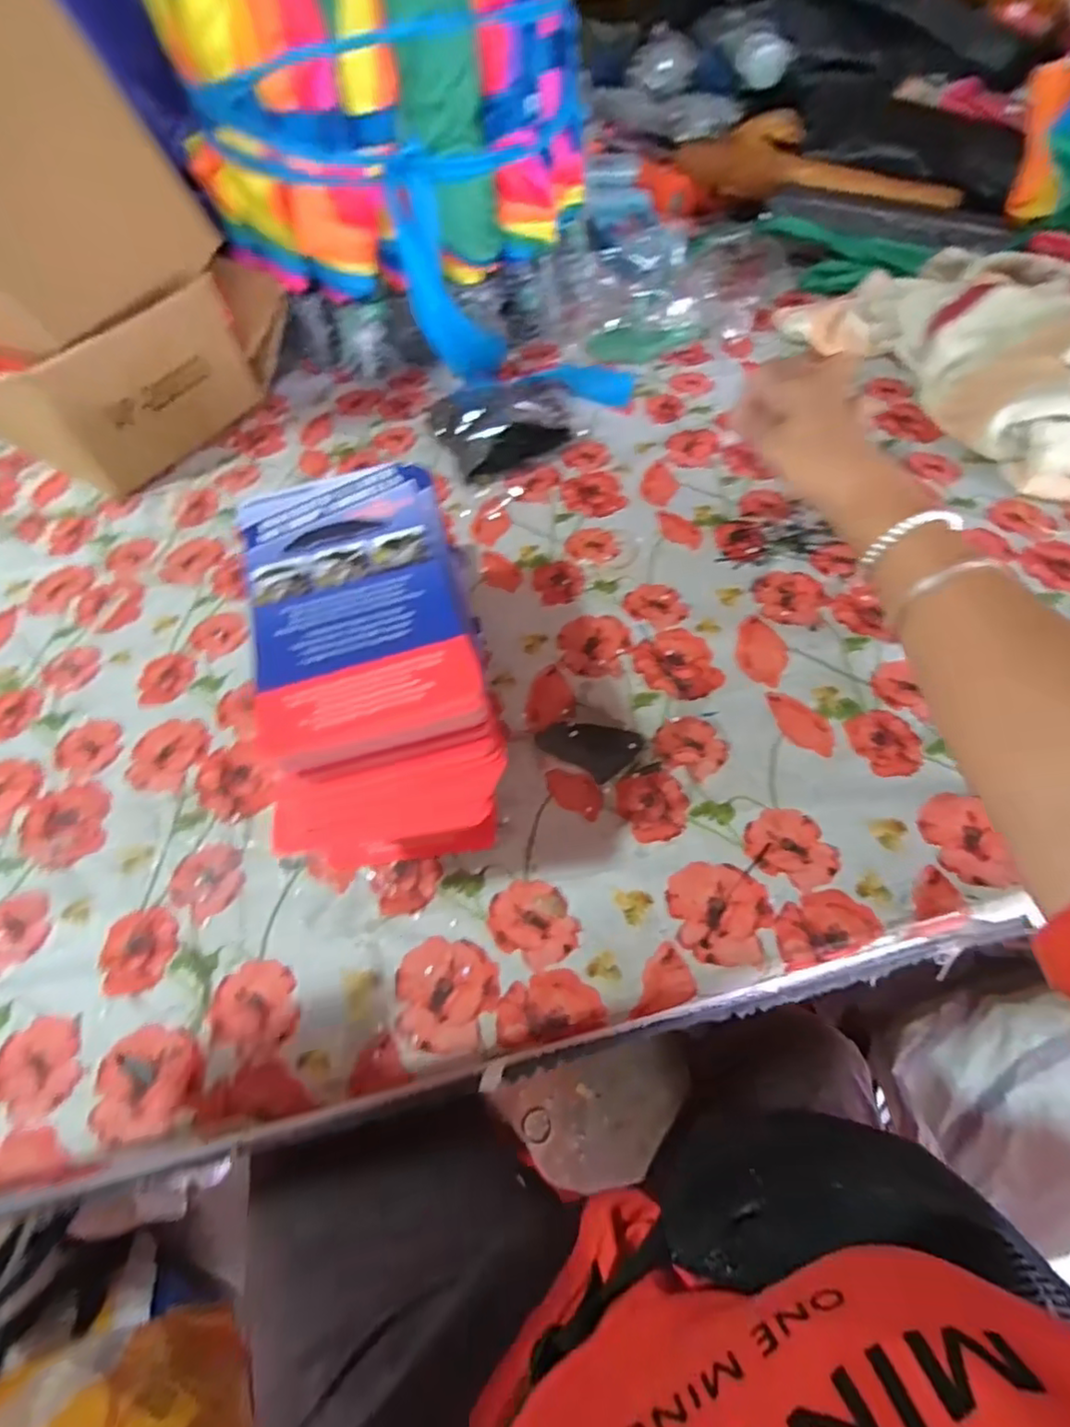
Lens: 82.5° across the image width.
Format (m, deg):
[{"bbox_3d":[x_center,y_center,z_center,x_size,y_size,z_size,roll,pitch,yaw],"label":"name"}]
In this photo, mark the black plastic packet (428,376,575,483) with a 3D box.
[{"bbox_3d":[-0.021,-0.244,0.498,0.114,0.041,0.091,-28,59,-13],"label":"black plastic packet"}]

